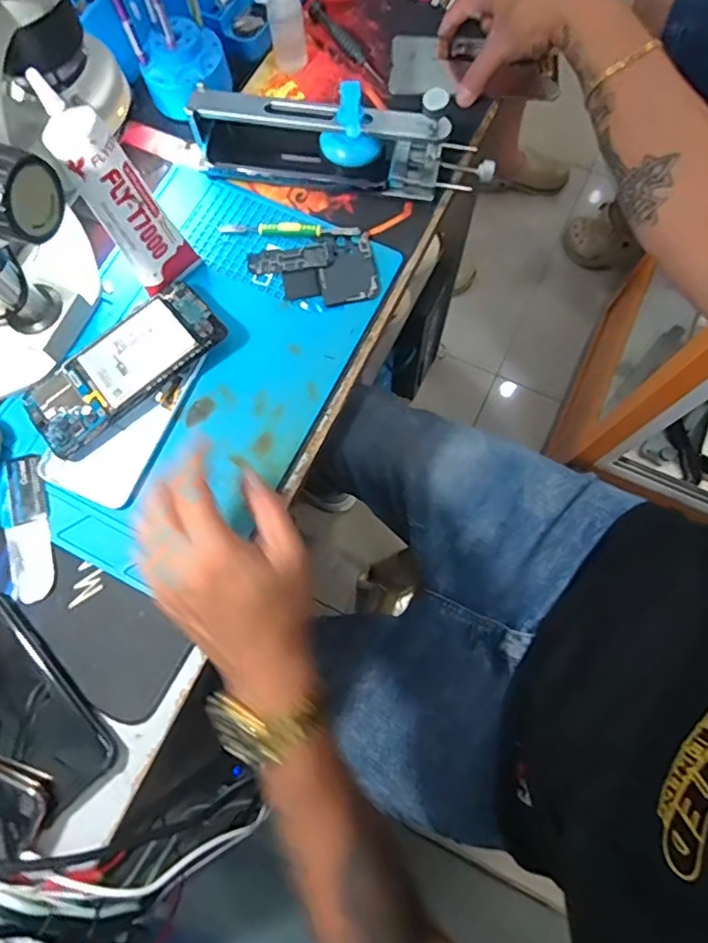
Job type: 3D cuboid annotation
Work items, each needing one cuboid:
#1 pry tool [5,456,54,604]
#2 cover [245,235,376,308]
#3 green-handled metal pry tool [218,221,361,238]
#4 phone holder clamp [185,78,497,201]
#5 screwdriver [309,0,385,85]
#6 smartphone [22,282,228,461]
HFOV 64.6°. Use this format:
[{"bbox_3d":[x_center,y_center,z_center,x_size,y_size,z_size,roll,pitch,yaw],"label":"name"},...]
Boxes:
[{"bbox_3d":[-0.246,0.043,0.423,0.029,0.005,0.111,-16,74,-3],"label":"pry tool"},{"bbox_3d":[-0.034,-0.167,0.477,0.103,0.006,0.062,-10,74,-1],"label":"cover"},{"bbox_3d":[-0.057,-0.211,0.487,0.122,0.009,0.012,4,74,2],"label":"green-handled metal pry tool"},{"bbox_3d":[-0.010,-0.278,0.470,0.252,0.078,0.054,7,74,3],"label":"phone holder clamp"},{"bbox_3d":[-0.007,-0.417,0.541,0.017,0.016,0.109,-37,76,-9],"label":"screwdriver"},{"bbox_3d":[-0.182,-0.084,0.445,0.160,0.012,0.072,-40,70,-6],"label":"smartphone"}]

